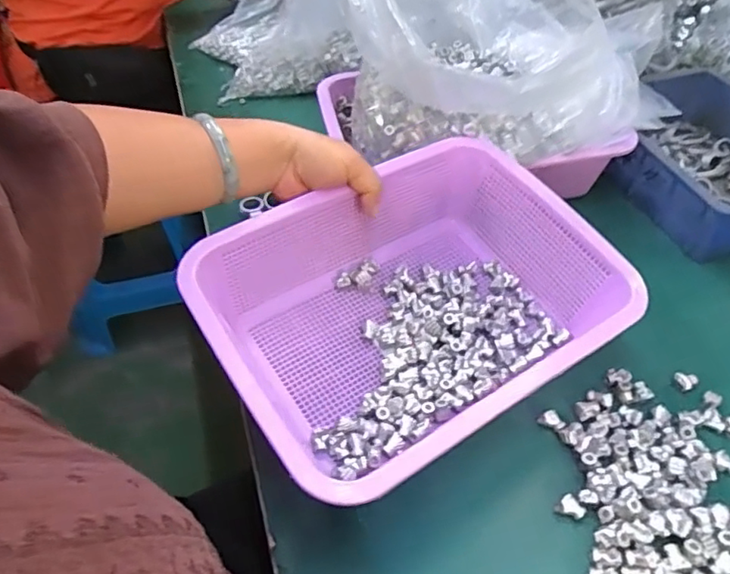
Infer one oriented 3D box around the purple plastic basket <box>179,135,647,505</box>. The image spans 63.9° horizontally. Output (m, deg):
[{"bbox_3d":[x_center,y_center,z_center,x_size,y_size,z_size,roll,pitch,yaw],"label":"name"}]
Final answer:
[{"bbox_3d":[0.041,0.013,0.456,0.301,0.093,0.225,-28,53,-23],"label":"purple plastic basket"}]

